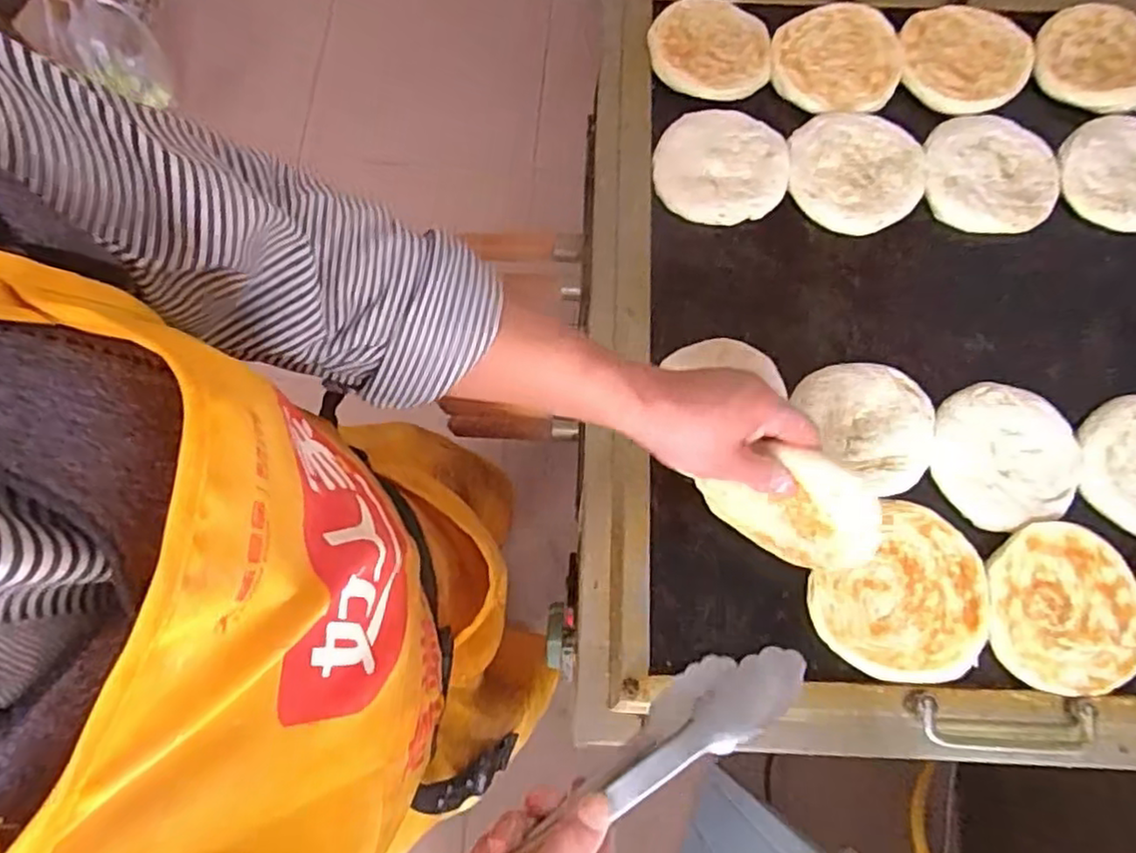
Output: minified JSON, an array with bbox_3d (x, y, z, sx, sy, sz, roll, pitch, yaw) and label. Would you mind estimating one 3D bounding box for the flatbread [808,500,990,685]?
[{"bbox_3d":[0.263,0.130,0.542,0.132,0.011,0.135,4,73,2],"label":"flatbread"}]

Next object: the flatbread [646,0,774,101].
[{"bbox_3d":[0.146,-0.384,0.695,0.105,0.020,0.122,-43,77,-11],"label":"flatbread"}]

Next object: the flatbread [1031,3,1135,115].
[{"bbox_3d":[0.525,-0.363,0.665,0.121,0.014,0.125,0,73,1],"label":"flatbread"}]

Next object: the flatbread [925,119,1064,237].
[{"bbox_3d":[0.404,-0.243,0.645,0.122,0.011,0.116,0,76,1],"label":"flatbread"}]

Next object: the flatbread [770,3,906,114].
[{"bbox_3d":[0.271,-0.369,0.683,0.127,0.013,0.120,0,73,1],"label":"flatbread"}]

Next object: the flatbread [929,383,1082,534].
[{"bbox_3d":[0.367,0.023,0.574,0.117,0.014,0.114,0,73,1],"label":"flatbread"}]

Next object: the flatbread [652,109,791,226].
[{"bbox_3d":[0.150,-0.256,0.668,0.125,0.015,0.120,4,73,2],"label":"flatbread"}]

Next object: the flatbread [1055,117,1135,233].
[{"bbox_3d":[0.528,-0.238,0.637,0.122,0.013,0.107,5,73,2],"label":"flatbread"}]

